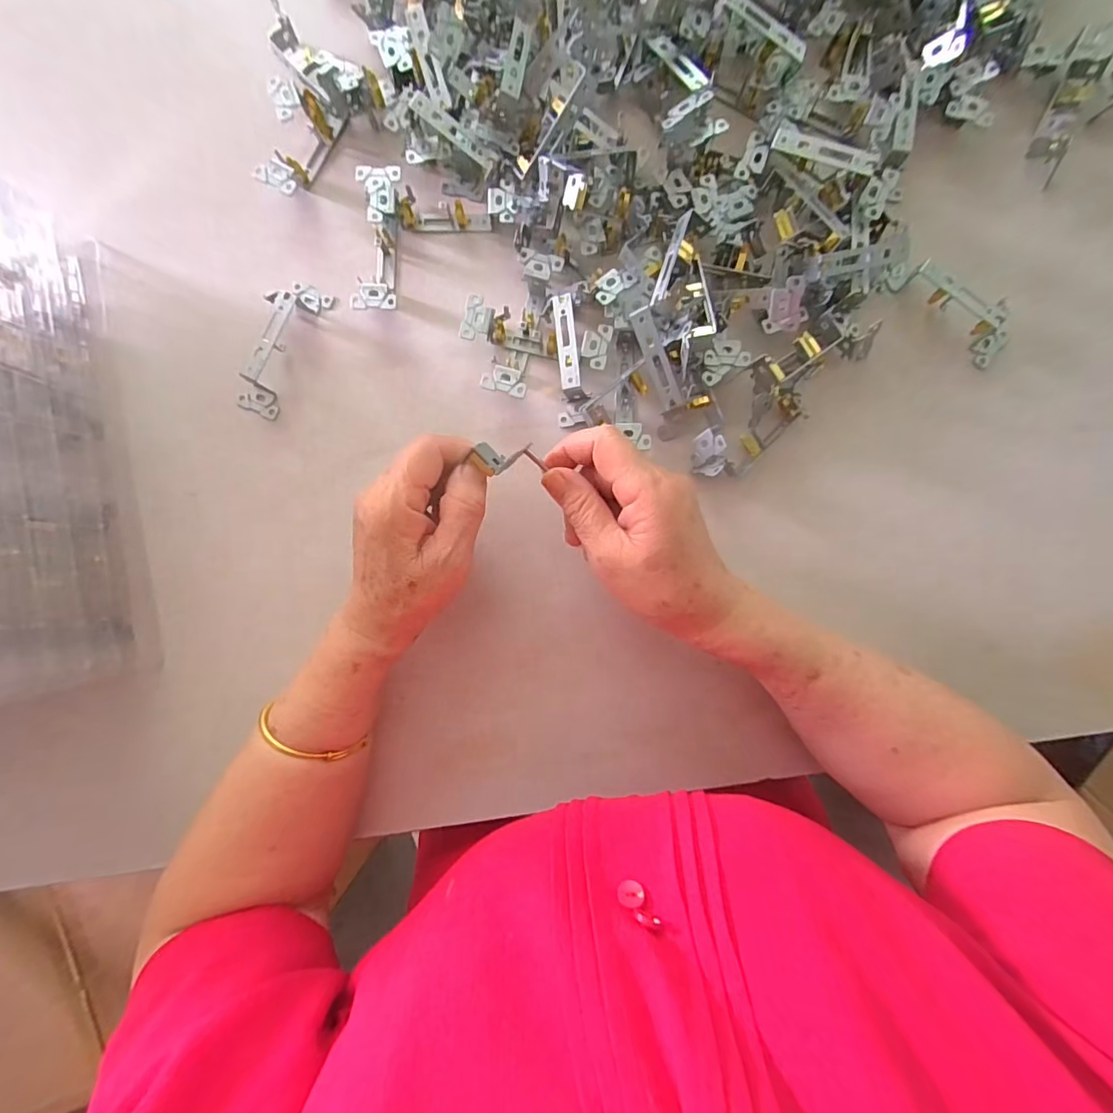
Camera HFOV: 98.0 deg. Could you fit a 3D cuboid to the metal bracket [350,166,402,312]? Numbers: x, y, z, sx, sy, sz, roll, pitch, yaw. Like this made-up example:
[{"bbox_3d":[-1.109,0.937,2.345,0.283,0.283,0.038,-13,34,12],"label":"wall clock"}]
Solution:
[{"bbox_3d":[-0.132,-0.232,0.364,0.030,0.025,0.103,2,88,2],"label":"metal bracket"}]

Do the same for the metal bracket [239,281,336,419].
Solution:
[{"bbox_3d":[-0.209,-0.159,0.360,0.030,0.027,0.105,25,89,2],"label":"metal bracket"}]

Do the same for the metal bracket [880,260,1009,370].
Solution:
[{"bbox_3d":[0.290,-0.185,0.352,0.101,0.023,0.026,42,90,3],"label":"metal bracket"}]

